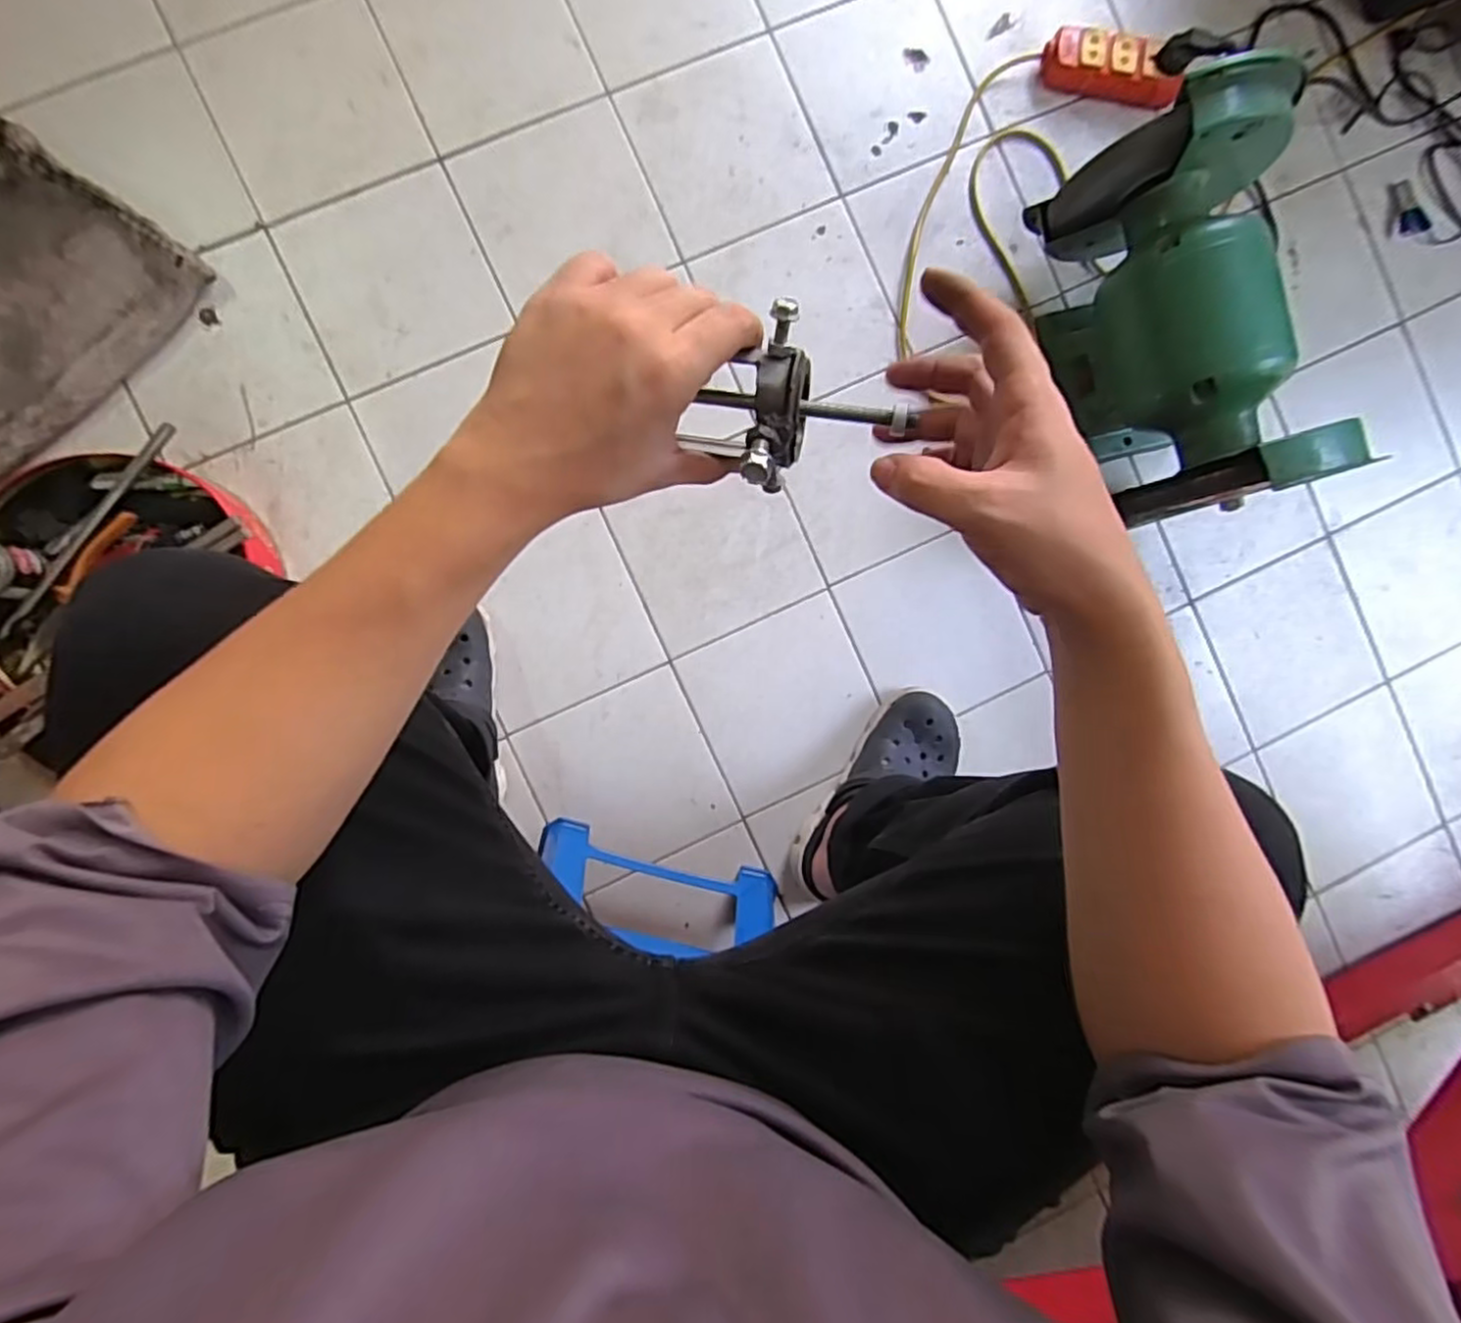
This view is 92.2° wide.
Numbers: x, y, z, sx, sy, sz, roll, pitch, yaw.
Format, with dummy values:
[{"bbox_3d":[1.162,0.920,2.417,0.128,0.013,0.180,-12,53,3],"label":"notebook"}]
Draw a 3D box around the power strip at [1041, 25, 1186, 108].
[{"bbox_3d":[0.429,-0.676,0.805,0.148,0.040,0.061,9,90,-5],"label":"power strip"}]

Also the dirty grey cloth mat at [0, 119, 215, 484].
[{"bbox_3d":[-0.726,-0.319,0.707,0.215,0.014,0.354,35,88,-5],"label":"dirty grey cloth mat"}]

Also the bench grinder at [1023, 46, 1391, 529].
[{"bbox_3d":[0.442,-0.329,0.711,0.171,0.228,0.352,-15,92,-5],"label":"bench grinder"}]

